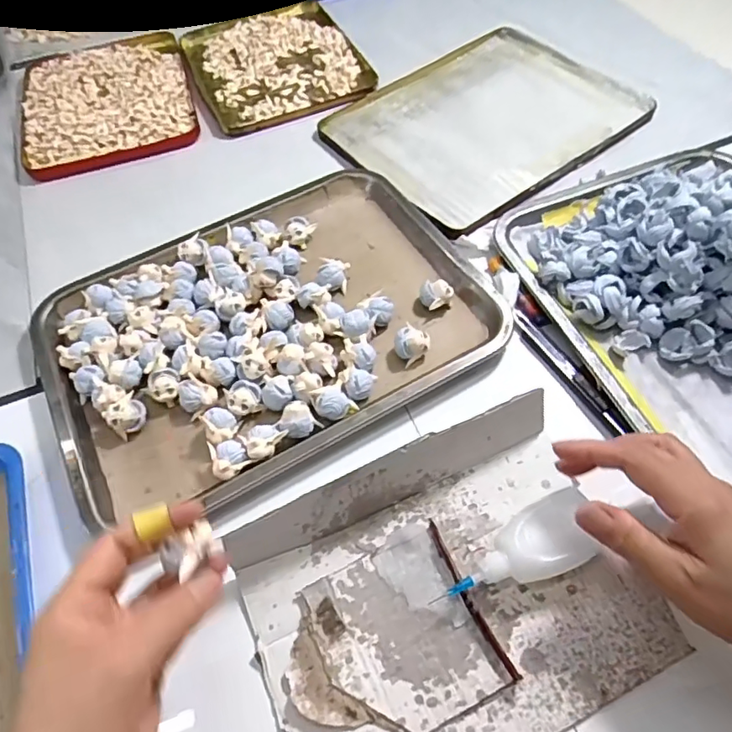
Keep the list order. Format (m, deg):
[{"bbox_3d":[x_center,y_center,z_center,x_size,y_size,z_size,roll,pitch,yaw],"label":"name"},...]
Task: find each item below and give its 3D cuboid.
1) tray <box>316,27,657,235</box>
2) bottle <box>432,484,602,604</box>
[{"bbox_3d":[0.130,-0.274,0.585,0.291,0.017,0.238,-34,62,-15],"label":"tray"},{"bbox_3d":[0.095,0.117,0.331,0.104,0.030,0.042,-27,60,-11],"label":"bottle"}]

